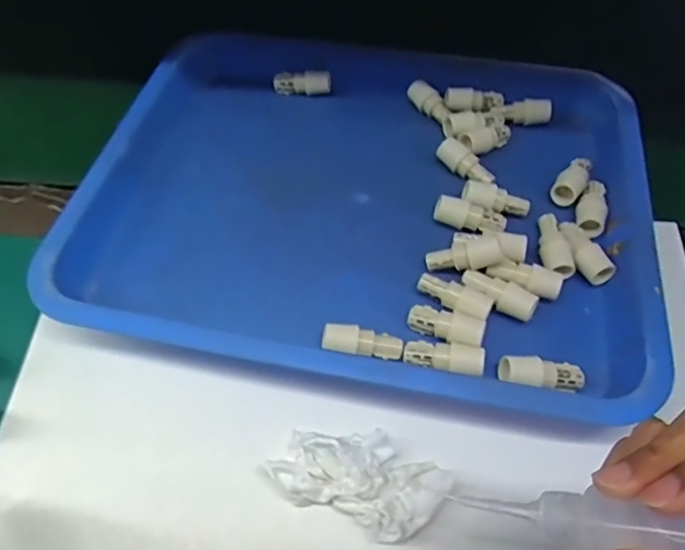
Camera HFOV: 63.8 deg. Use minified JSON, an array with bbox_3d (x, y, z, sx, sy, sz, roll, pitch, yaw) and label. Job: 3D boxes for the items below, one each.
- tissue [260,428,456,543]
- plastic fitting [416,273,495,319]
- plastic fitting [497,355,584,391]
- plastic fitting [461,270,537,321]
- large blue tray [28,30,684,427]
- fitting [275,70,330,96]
[{"bbox_3d":[0.010,0.131,0.354,0.106,0.028,0.056,19,60,11],"label":"tissue"},{"bbox_3d":[0.082,0.016,0.404,0.054,0.020,0.023,28,62,16],"label":"plastic fitting"},{"bbox_3d":[0.132,0.068,0.370,0.054,0.023,0.020,0,58,-1],"label":"plastic fitting"},{"bbox_3d":[0.114,0.014,0.406,0.055,0.022,0.021,27,62,15],"label":"plastic fitting"},{"bbox_3d":[0.022,-0.081,0.463,0.442,0.058,0.369,11,59,6],"label":"large blue tray"},{"bbox_3d":[-0.040,-0.192,0.549,0.057,0.023,0.018,3,58,1],"label":"fitting"}]

